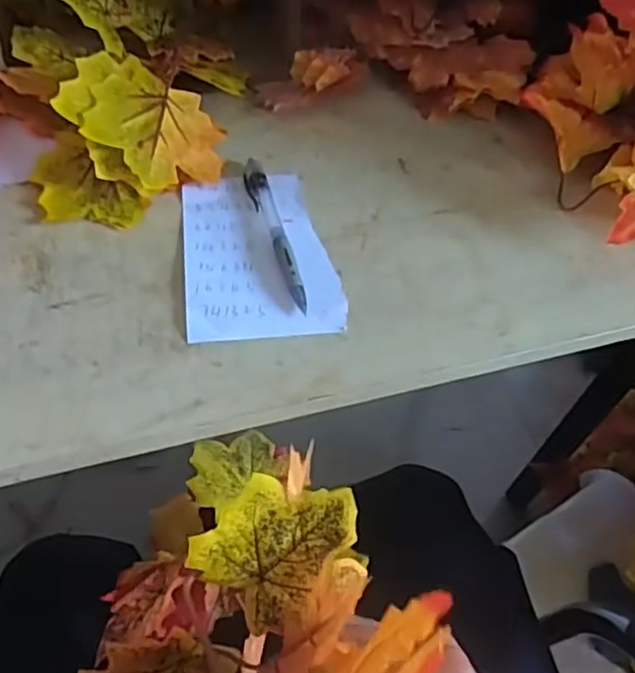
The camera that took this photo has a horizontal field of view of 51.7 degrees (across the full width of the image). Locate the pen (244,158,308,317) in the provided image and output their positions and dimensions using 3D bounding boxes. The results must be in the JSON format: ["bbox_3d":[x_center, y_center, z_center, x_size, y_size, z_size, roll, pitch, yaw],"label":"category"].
[{"bbox_3d":[-0.028,-0.069,0.420,0.015,0.009,0.133,-11,57,-12],"label":"pen"}]

